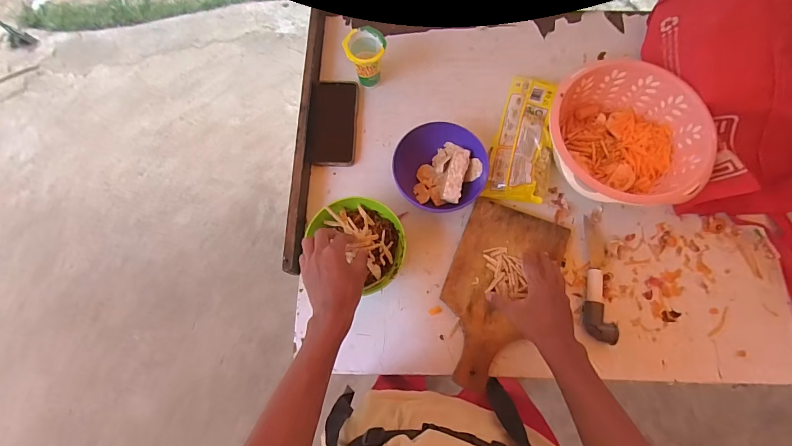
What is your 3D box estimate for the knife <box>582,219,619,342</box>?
[{"bbox_3d":[0.320,0.087,0.605,0.041,0.024,0.195,5,74,2],"label":"knife"}]

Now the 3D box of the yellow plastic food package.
[{"bbox_3d":[0.226,-0.146,0.665,0.101,0.044,0.227,14,75,5],"label":"yellow plastic food package"}]

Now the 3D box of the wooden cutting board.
[{"bbox_3d":[0.164,0.112,0.613,0.163,0.015,0.296,19,76,7],"label":"wooden cutting board"}]

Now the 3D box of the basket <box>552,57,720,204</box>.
[{"bbox_3d":[0.367,-0.132,0.632,0.230,0.103,0.236,0,74,1],"label":"basket"}]

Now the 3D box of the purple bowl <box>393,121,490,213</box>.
[{"bbox_3d":[0.073,-0.088,0.633,0.148,0.078,0.156,0,74,1],"label":"purple bowl"}]

